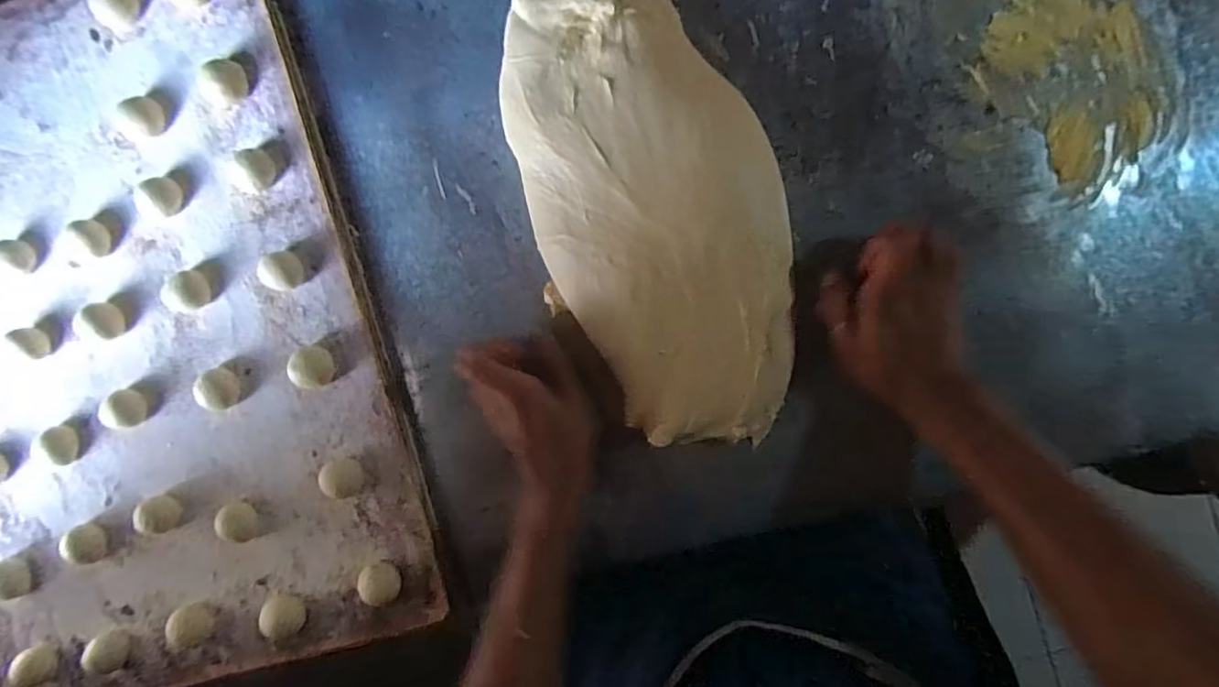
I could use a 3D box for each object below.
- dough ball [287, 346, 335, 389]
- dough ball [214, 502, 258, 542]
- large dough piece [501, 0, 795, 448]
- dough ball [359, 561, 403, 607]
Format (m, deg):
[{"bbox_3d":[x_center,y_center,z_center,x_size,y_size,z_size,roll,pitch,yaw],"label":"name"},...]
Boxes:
[{"bbox_3d":[-0.239,0.019,0.474,0.032,0.018,0.033,0,89,5],"label":"dough ball"},{"bbox_3d":[-0.310,0.150,0.493,0.028,0.019,0.032,-18,90,7],"label":"dough ball"},{"bbox_3d":[0.031,-0.108,0.438,0.185,0.052,0.381,-16,91,7],"label":"large dough piece"},{"bbox_3d":[-0.185,0.194,0.476,0.032,0.011,0.032,0,93,7],"label":"dough ball"}]

